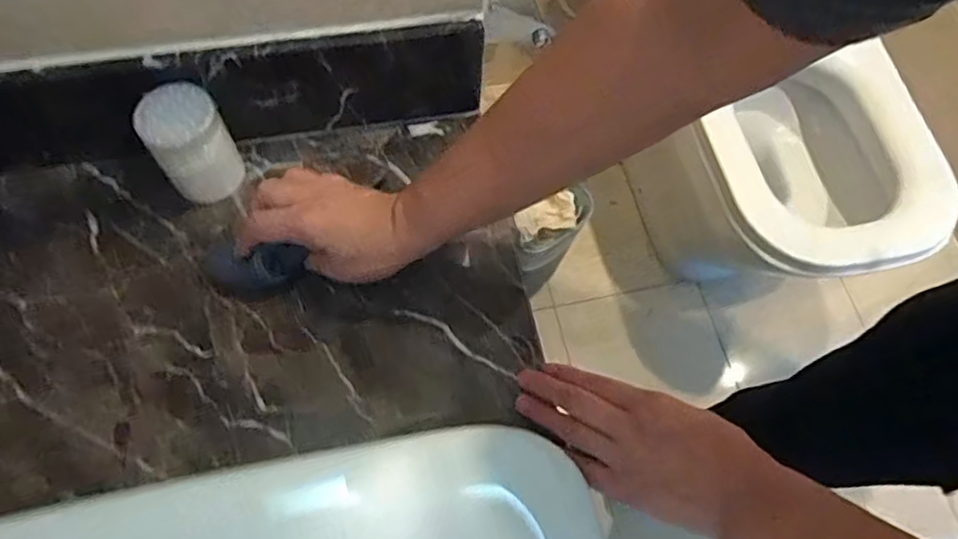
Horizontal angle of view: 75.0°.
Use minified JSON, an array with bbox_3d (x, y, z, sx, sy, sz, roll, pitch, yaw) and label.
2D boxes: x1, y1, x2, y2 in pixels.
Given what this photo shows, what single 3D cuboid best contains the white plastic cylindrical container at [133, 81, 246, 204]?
[{"bbox_3d":[-0.229,-0.100,0.501,0.057,0.083,0.052,1,65,-2],"label":"white plastic cylindrical container"}]

